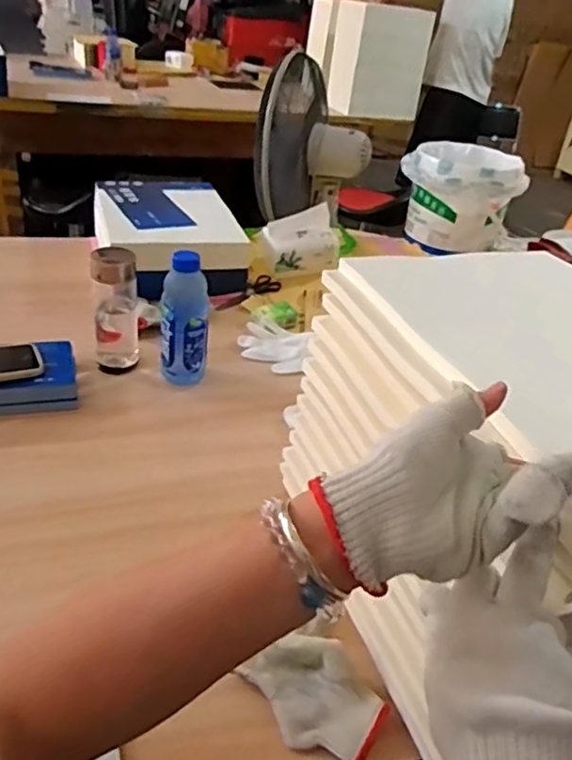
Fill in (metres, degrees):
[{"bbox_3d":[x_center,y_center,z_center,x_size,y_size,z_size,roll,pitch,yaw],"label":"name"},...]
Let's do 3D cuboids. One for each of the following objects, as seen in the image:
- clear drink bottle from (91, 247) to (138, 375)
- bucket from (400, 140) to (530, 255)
[{"bbox_3d":[-0.257,-0.104,0.940,0.065,0.186,0.053,-3,35,-15],"label":"clear drink bottle"},{"bbox_3d":[0.413,-0.435,1.497,0.275,0.228,0.233,14,34,9],"label":"bucket"}]

